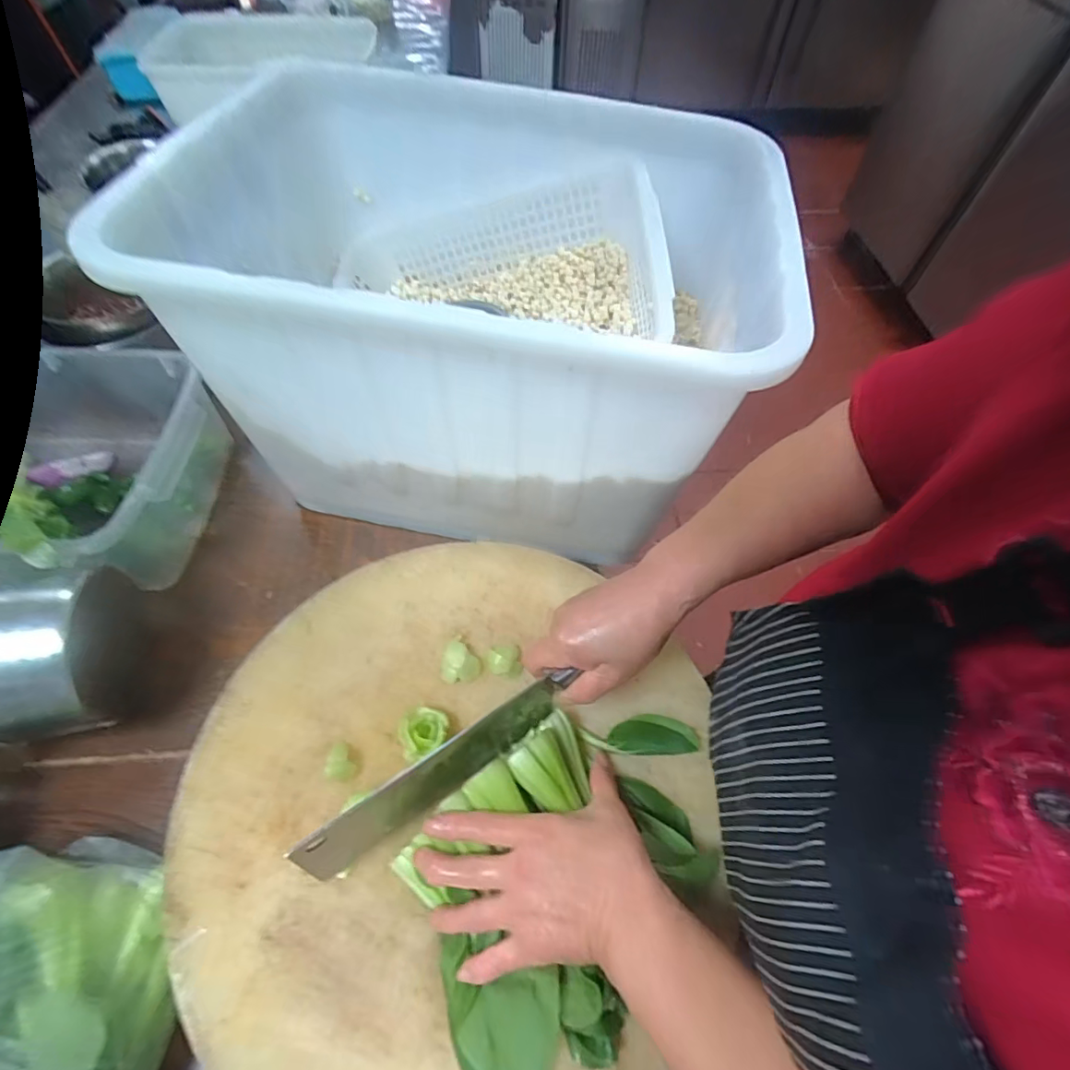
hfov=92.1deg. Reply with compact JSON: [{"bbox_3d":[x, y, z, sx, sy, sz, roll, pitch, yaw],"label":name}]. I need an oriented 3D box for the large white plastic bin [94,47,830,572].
[{"bbox_3d":[-0.039,-0.222,0.537,0.534,0.272,0.406,16,59,8],"label":"large white plastic bin"}]

